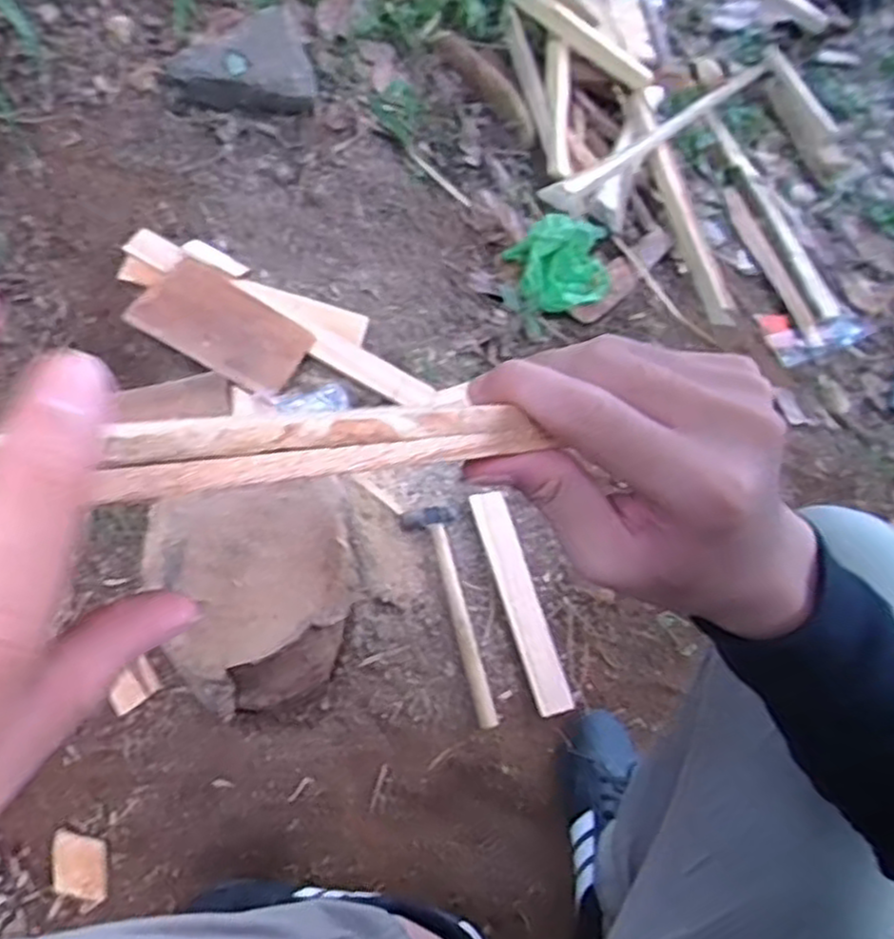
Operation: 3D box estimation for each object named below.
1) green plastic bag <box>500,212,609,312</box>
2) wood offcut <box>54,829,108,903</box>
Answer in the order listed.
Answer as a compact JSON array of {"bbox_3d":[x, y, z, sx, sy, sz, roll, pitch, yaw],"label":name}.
[{"bbox_3d":[0.183,-0.313,1.179,0.159,0.107,0.121,-17,67,-9],"label":"green plastic bag"},{"bbox_3d":[-0.356,0.385,0.744,0.059,0.008,0.063,2,90,12],"label":"wood offcut"}]

